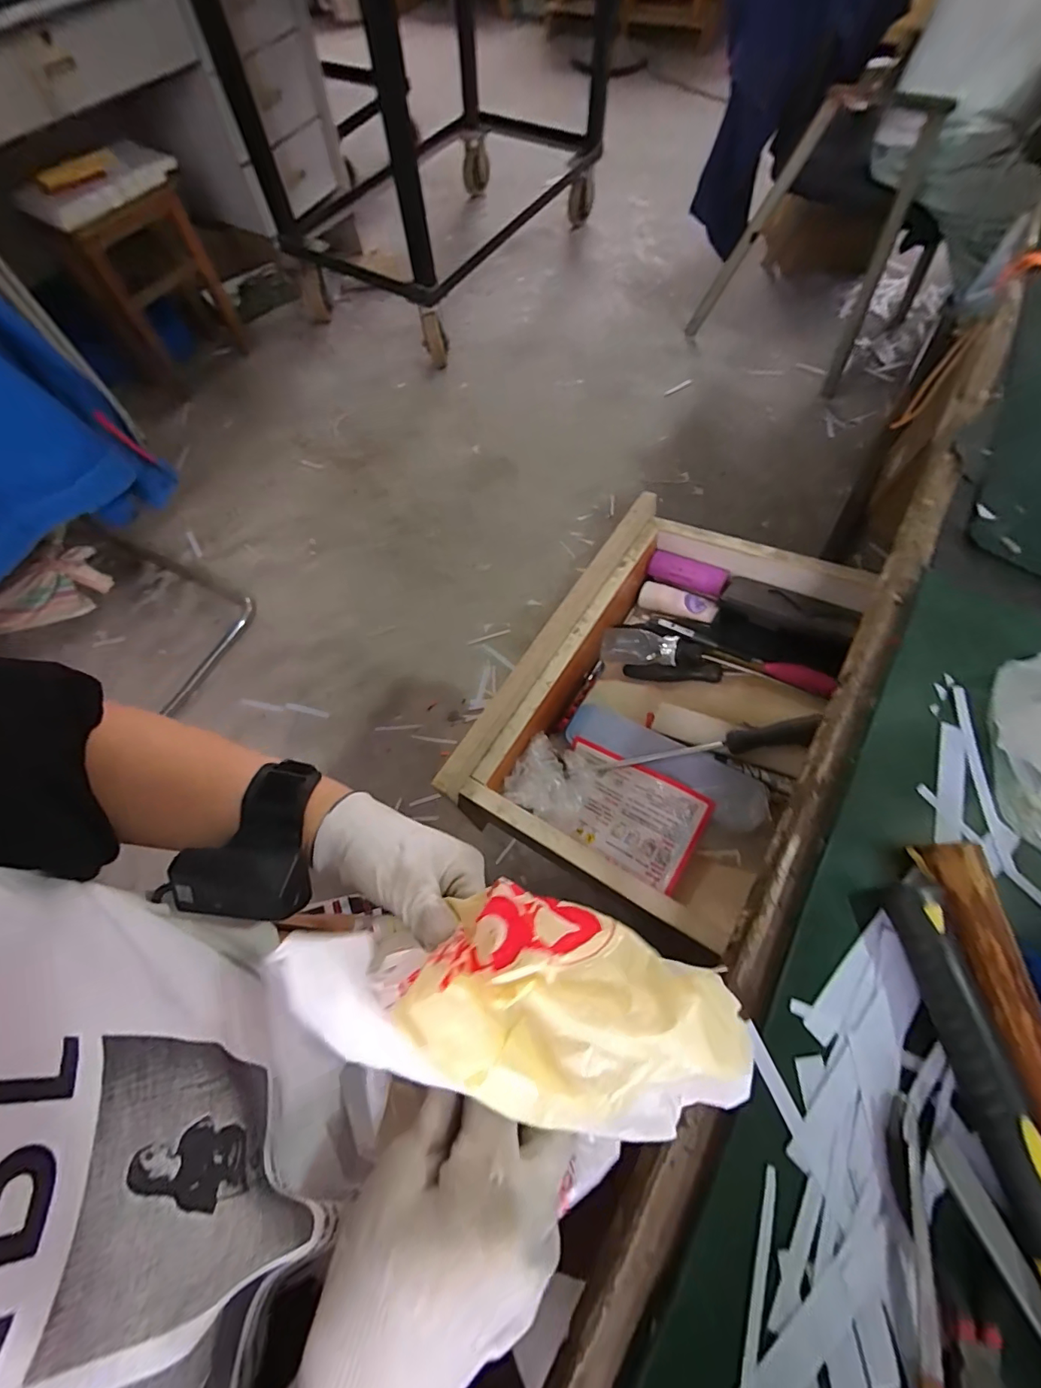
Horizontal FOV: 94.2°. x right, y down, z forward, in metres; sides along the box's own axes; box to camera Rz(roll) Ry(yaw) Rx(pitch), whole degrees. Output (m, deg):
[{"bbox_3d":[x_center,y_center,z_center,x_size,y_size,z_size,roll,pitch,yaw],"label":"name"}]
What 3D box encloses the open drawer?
[{"bbox_3d":[0.146,0.001,0.504,0.296,0.090,0.400,29,70,13],"label":"open drawer"}]

